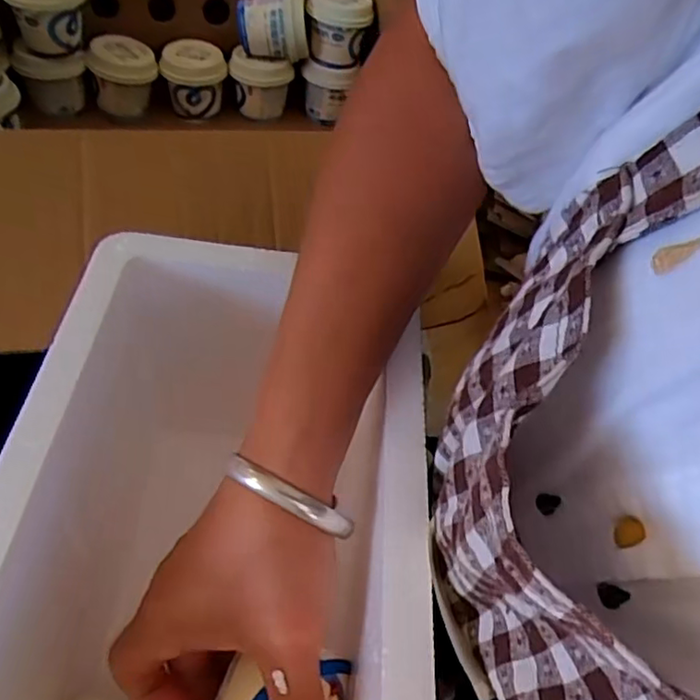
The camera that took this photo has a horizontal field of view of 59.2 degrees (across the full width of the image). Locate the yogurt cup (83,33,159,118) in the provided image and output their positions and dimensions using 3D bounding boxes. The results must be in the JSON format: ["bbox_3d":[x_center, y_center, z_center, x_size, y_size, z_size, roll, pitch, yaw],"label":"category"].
[{"bbox_3d":[-0.242,-0.292,0.664,0.068,0.067,0.060,-15,56,-15],"label":"yogurt cup"}]

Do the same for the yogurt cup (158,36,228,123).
[{"bbox_3d":[-0.171,-0.298,0.681,0.067,0.064,0.057,-6,54,-9],"label":"yogurt cup"}]

